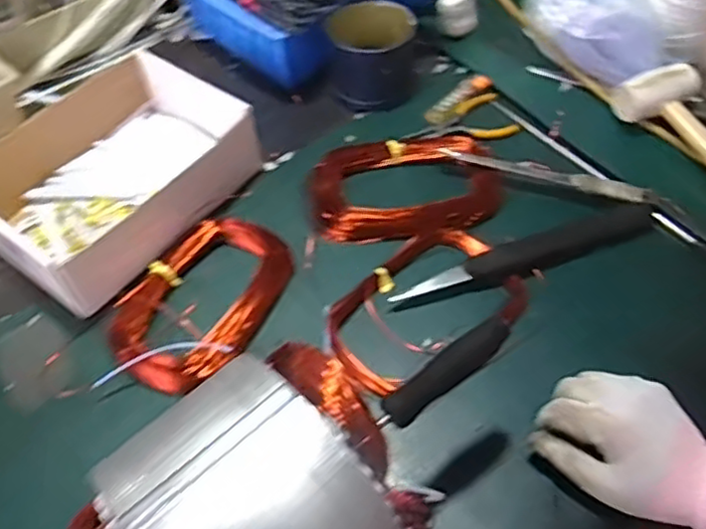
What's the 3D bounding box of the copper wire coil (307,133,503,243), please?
[{"bbox_3d":[0.051,-0.082,0.675,0.187,0.020,0.123,-8,54,-5],"label":"copper wire coil"}]

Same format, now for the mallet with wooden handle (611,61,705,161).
[{"bbox_3d":[0.376,-0.105,0.667,0.066,0.054,0.259,-23,57,-15],"label":"mallet with wooden handle"}]

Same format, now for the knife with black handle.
[{"bbox_3d":[0.166,-0.009,0.634,0.259,0.017,0.034,-18,56,-11],"label":"knife with black handle"}]

